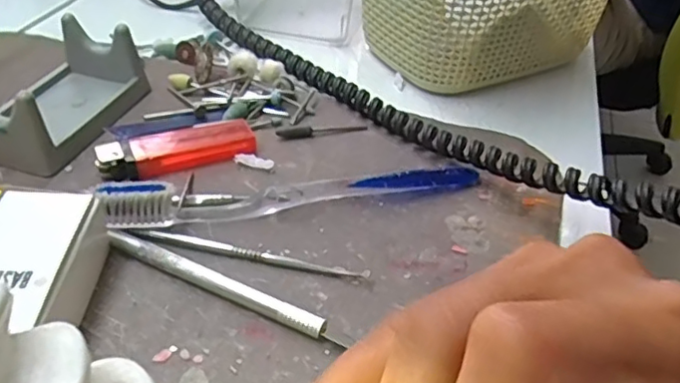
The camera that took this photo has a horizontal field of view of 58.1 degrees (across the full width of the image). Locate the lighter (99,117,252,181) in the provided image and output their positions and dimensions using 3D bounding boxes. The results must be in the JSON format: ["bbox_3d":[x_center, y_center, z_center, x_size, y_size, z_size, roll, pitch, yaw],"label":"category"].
[{"bbox_3d":[-0.084,-0.022,0.317,0.078,0.010,0.024,-14,43,-21],"label":"lighter"}]

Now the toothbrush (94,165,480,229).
[{"bbox_3d":[-0.017,-0.002,0.291,0.178,0.024,0.021,-10,42,-17],"label":"toothbrush"}]

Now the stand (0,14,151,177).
[{"bbox_3d":[-0.152,-0.054,0.332,0.058,0.041,0.096,11,40,8],"label":"stand"}]

